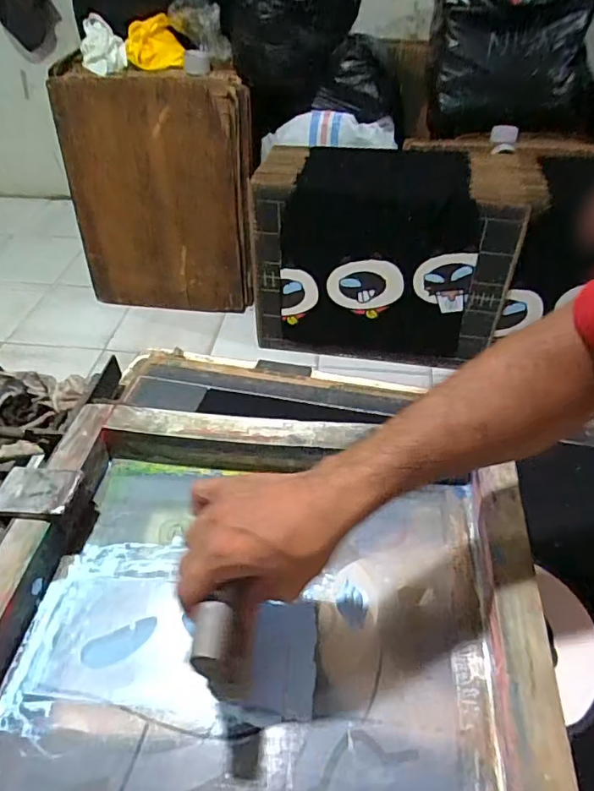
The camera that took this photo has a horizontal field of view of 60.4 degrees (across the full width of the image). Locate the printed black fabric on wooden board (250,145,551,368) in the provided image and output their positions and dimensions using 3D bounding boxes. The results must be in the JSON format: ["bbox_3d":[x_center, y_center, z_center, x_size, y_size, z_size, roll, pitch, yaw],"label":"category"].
[{"bbox_3d":[0.293,-0.471,1.729,0.819,0.591,0.383,9,46,10],"label":"printed black fabric on wooden board"}]

